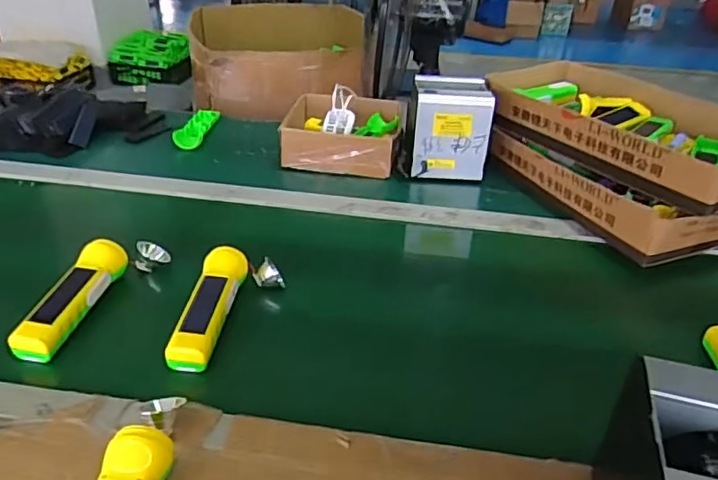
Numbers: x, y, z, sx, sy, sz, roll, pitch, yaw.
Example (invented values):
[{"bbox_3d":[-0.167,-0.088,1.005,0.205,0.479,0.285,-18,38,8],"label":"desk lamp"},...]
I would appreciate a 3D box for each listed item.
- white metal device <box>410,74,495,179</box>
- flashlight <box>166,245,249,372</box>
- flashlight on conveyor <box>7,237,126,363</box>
[{"bbox_3d":[0.154,-0.188,0.976,0.125,0.143,0.123,4,33,3],"label":"white metal device"},{"bbox_3d":[-0.166,0.073,0.644,0.050,0.046,0.168,4,33,3],"label":"flashlight"},{"bbox_3d":[-0.324,0.064,0.647,0.047,0.046,0.166,8,34,8],"label":"flashlight on conveyor"}]

